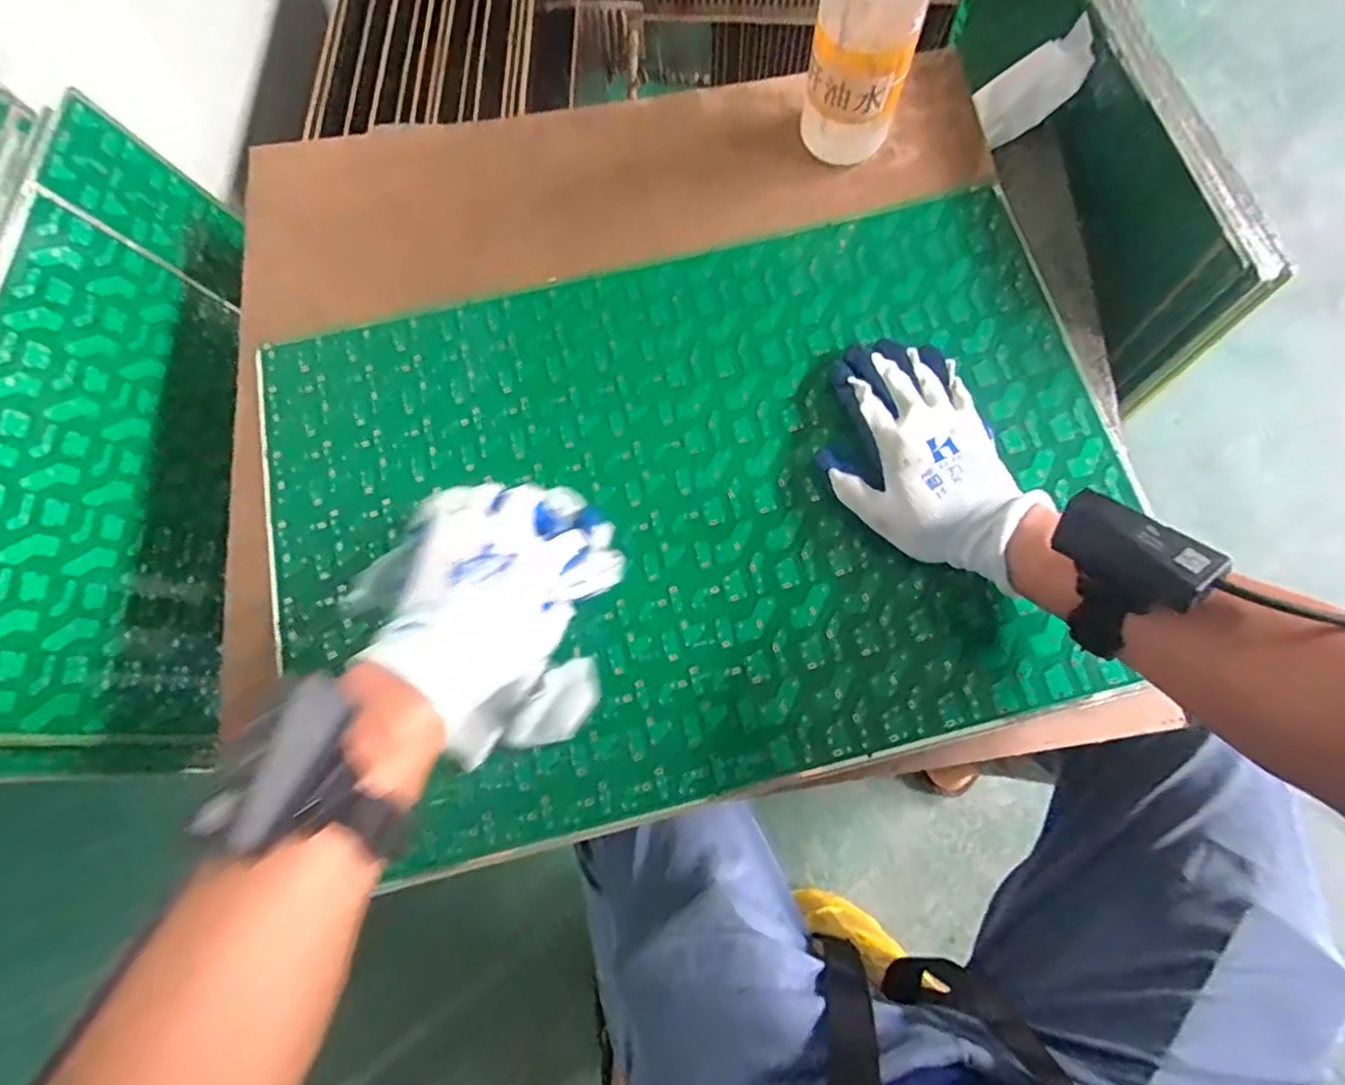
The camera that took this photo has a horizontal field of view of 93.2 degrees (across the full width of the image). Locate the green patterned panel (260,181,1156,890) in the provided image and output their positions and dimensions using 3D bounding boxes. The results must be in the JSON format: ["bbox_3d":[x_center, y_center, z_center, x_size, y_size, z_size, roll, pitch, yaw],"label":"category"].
[{"bbox_3d":[0.022,-0.040,0.460,0.593,0.011,0.408,-14,74,-4],"label":"green patterned panel"}]

